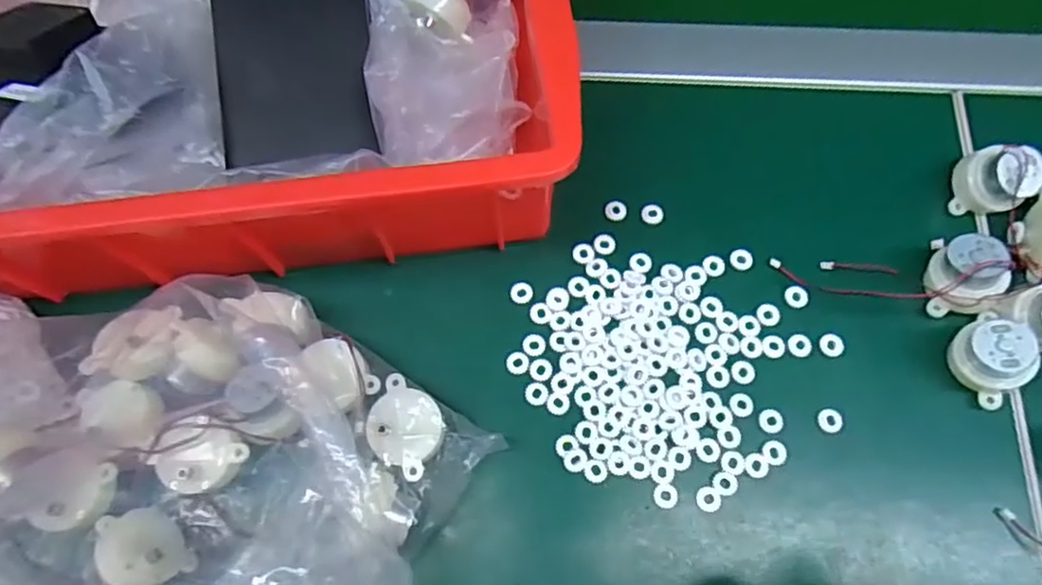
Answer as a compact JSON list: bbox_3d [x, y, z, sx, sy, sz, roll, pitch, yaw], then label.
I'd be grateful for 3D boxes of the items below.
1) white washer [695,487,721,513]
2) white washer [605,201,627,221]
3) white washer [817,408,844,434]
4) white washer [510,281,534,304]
[{"bbox_3d":[0.082,0.091,0.278,0.010,0.004,0.011,-14,69,-3],"label":"white washer"},{"bbox_3d":[0.049,-0.042,0.326,0.010,0.004,0.011,-1,69,2],"label":"white washer"},{"bbox_3d":[0.141,0.058,0.290,0.011,0.004,0.011,-2,70,6],"label":"white washer"},{"bbox_3d":[0.000,0.000,0.312,0.011,0.004,0.011,-6,69,0],"label":"white washer"}]

